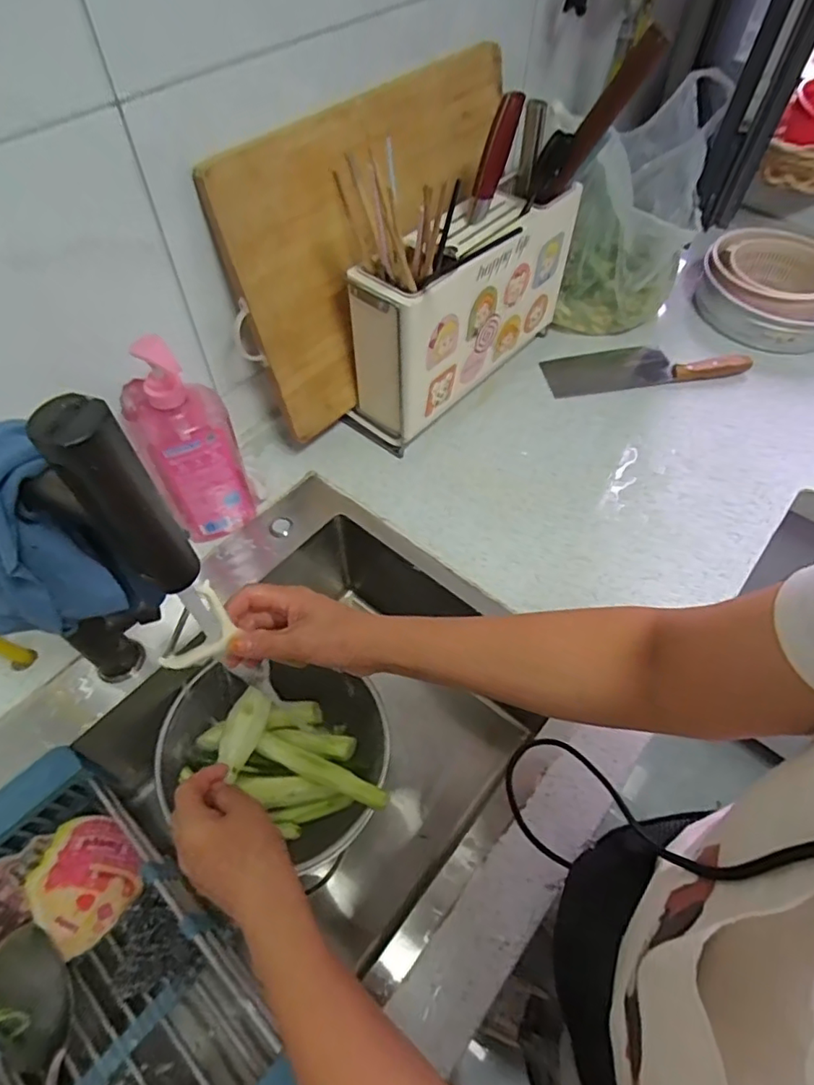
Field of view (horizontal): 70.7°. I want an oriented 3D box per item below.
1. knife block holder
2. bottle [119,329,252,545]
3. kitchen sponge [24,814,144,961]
[{"bbox_3d":[0.077,-0.310,0.777,0.114,0.244,0.354,33,62,20],"label":"knife block holder"},{"bbox_3d":[-0.232,-0.100,0.610,0.095,0.267,0.070,-23,59,-15],"label":"bottle"},{"bbox_3d":[-0.305,0.320,0.544,0.097,0.016,0.089,55,44,-4],"label":"kitchen sponge"}]

